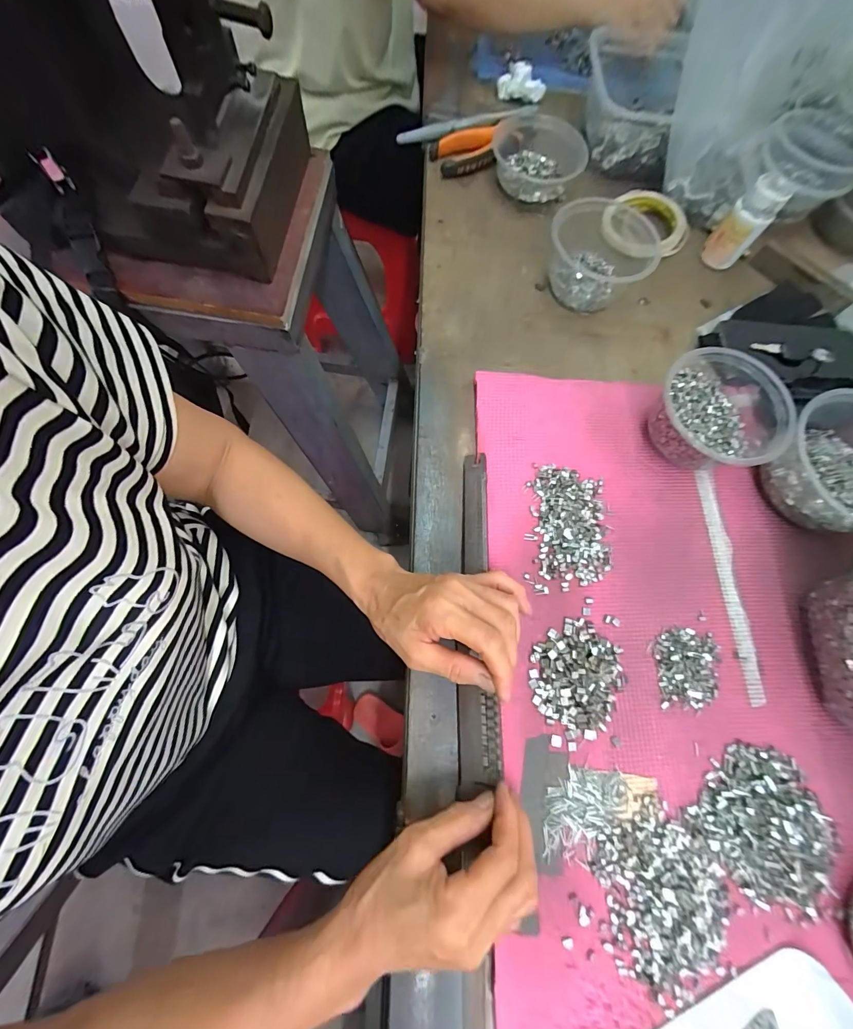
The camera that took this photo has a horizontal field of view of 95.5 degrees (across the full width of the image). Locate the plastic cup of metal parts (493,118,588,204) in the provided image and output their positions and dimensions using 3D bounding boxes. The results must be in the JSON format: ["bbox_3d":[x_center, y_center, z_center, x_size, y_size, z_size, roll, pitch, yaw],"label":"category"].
[{"bbox_3d":[0.139,-0.447,0.489,0.113,0.038,0.102,12,72,-1],"label":"plastic cup of metal parts"}]

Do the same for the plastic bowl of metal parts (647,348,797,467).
[{"bbox_3d":[0.269,-0.092,0.368,0.108,0.064,0.105,1,73,-5],"label":"plastic bowl of metal parts"}]

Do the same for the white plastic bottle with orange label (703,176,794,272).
[{"bbox_3d":[0.369,-0.340,0.450,0.044,0.076,0.045,36,73,6],"label":"white plastic bottle with orange label"}]

